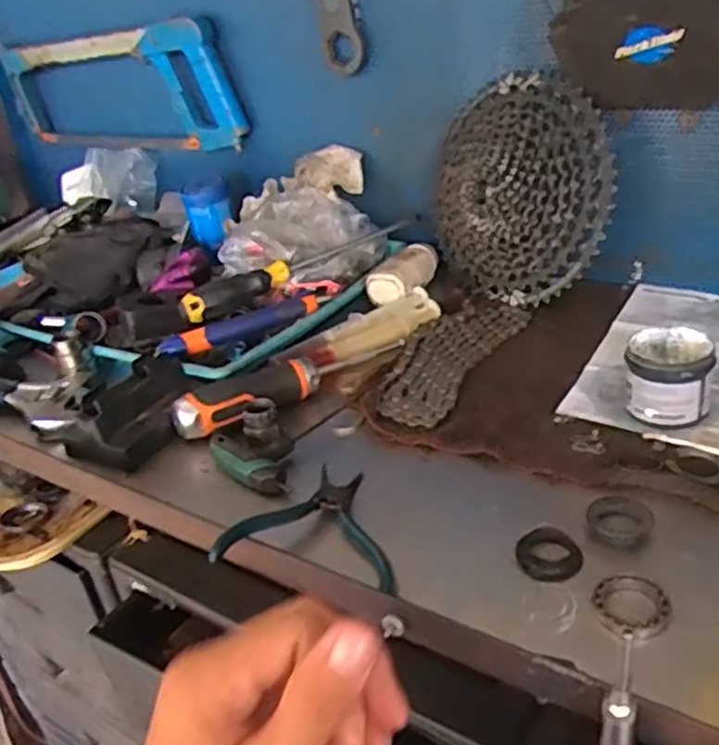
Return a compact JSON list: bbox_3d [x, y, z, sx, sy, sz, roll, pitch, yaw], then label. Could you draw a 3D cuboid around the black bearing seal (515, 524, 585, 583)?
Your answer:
[{"bbox_3d":[0.104,0.100,0.398,0.033,0.008,0.035,-6,29,3],"label":"black bearing seal"}]

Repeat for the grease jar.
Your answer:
[{"bbox_3d":[0.208,0.002,0.487,0.051,0.046,0.056,-6,29,3],"label":"grease jar"}]

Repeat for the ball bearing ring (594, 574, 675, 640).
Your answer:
[{"bbox_3d":[0.135,0.114,0.359,0.034,0.006,0.035,-6,29,3],"label":"ball bearing ring"}]

